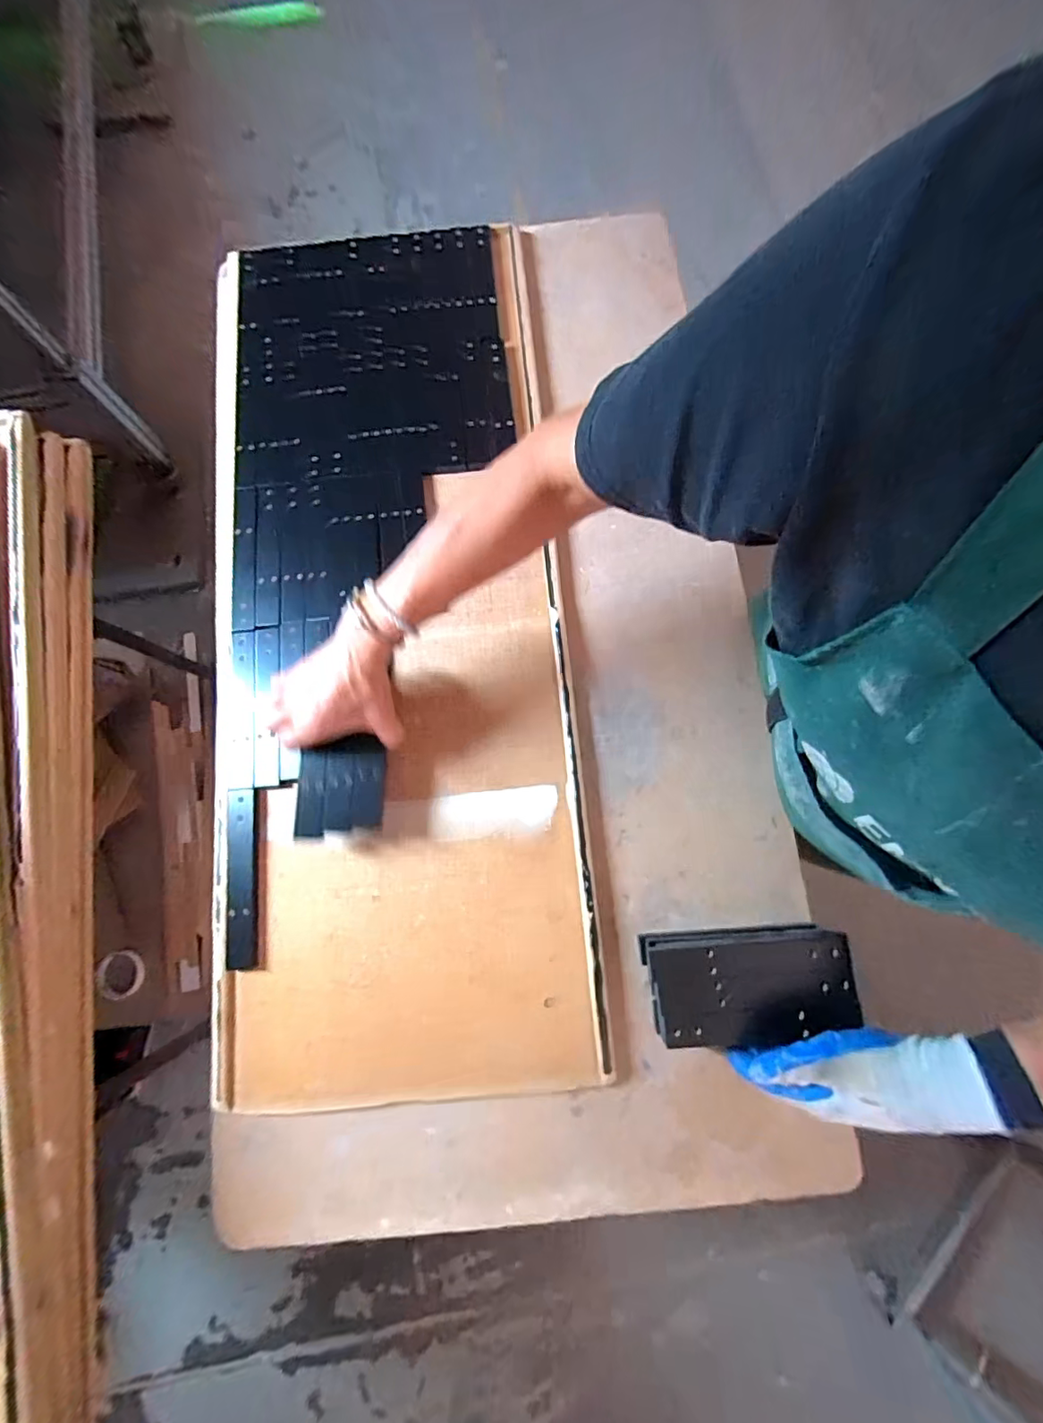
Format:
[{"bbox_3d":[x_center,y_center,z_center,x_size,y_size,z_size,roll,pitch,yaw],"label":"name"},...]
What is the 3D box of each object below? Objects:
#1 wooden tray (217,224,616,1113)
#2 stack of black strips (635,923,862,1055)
[{"bbox_3d":[-0.158,-0.131,0.608,0.397,0.023,1.042,-6,79,0],"label":"wooden tray"},{"bbox_3d":[0.224,0.270,0.519,0.189,0.054,0.090,-5,79,0],"label":"stack of black strips"}]

